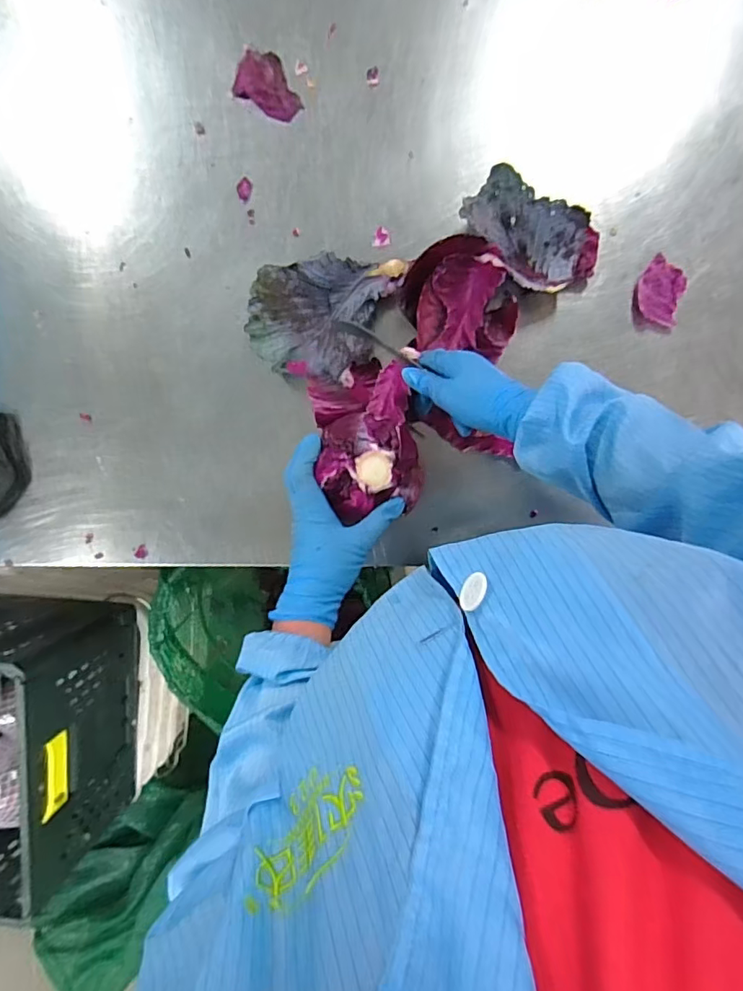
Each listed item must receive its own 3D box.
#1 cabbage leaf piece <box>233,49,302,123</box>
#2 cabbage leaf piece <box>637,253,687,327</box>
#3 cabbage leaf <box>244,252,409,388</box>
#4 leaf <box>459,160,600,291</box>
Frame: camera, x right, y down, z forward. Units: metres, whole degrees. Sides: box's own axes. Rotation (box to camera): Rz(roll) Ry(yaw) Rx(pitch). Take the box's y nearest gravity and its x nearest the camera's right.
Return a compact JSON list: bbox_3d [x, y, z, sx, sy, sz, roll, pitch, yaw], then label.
[{"bbox_3d":[-0.116,-0.474,0.602,0.085,0.005,0.058,31,95,3],"label":"cabbage leaf piece"},{"bbox_3d":[0.317,-0.224,0.571,0.048,0.009,0.066,14,94,4],"label":"cabbage leaf piece"},{"bbox_3d":[-0.056,-0.199,0.587,0.160,0.061,0.137,9,94,4],"label":"cabbage leaf"},{"bbox_3d":[0.176,-0.285,0.569,0.100,0.055,0.139,-41,89,6],"label":"leaf"}]

